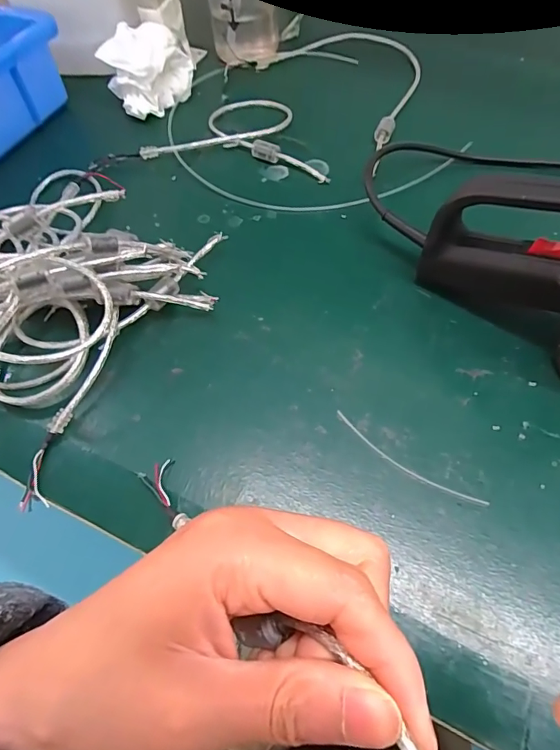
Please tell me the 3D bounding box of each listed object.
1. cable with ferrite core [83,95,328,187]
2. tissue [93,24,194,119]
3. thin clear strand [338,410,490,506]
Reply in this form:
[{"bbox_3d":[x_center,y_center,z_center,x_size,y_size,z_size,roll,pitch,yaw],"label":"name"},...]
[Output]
[{"bbox_3d":[-0.062,-0.249,0.464,0.223,0.011,0.131,4,61,5],"label":"cable with ferrite core"},{"bbox_3d":[-0.137,-0.322,0.482,0.090,0.055,0.062,-35,65,-15],"label":"tissue"},{"bbox_3d":[0.081,0.055,0.293,0.107,0.004,0.012,31,67,19],"label":"thin clear strand"}]

